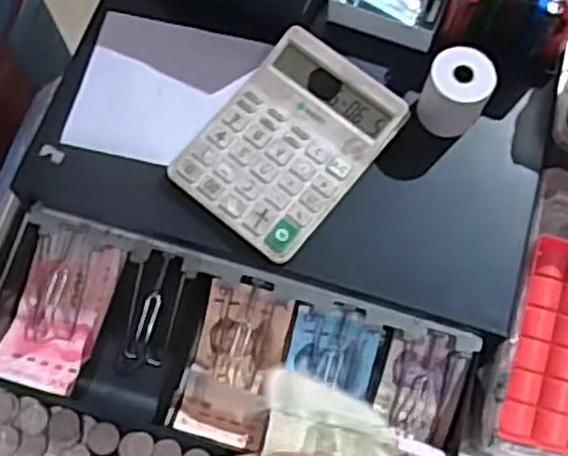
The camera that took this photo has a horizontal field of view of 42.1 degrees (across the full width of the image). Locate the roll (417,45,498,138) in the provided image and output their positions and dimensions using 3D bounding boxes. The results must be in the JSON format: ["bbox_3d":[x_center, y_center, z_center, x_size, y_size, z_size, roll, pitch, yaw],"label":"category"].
[{"bbox_3d":[0.135,-0.106,0.580,0.045,0.062,0.043,1,69,-2],"label":"roll"}]

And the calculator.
[{"bbox_3d":[0.004,-0.069,0.572,0.119,0.029,0.157,37,72,12],"label":"calculator"}]

